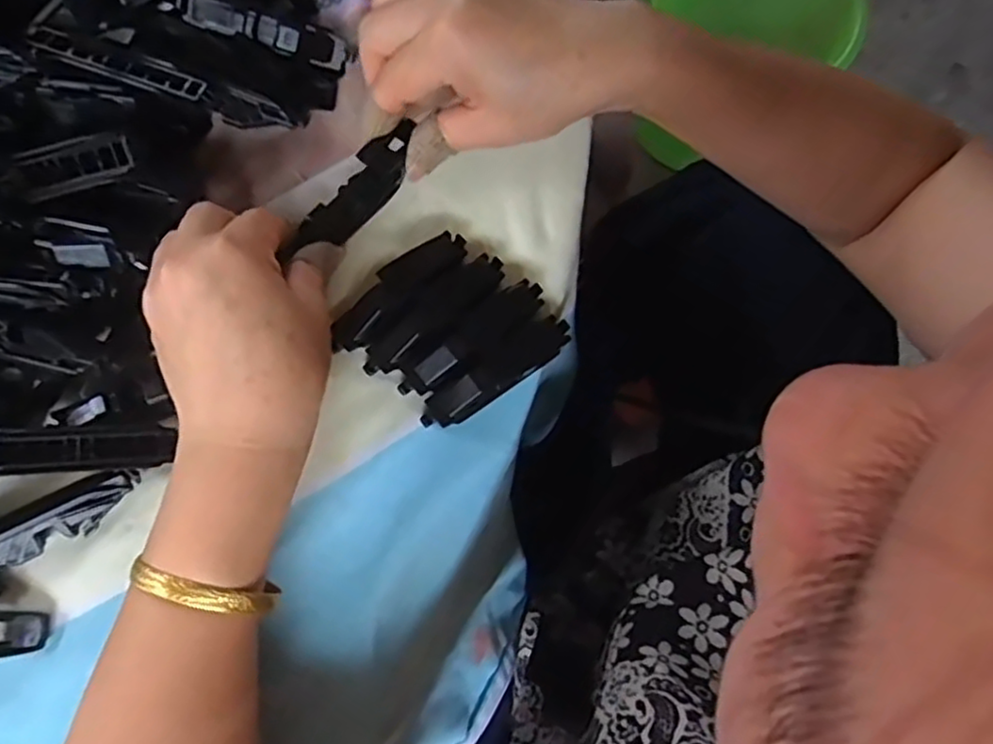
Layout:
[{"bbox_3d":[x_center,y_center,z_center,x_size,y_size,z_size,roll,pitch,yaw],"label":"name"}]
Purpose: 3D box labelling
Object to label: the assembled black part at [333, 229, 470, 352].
[{"bbox_3d":[-0.046,-0.039,0.320,0.078,0.017,0.022,-43,84,-12],"label":"assembled black part"}]

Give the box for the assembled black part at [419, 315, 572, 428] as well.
[{"bbox_3d":[0.001,-0.001,0.314,0.080,0.013,0.018,-35,82,-11],"label":"assembled black part"}]

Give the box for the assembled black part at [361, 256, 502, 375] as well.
[{"bbox_3d":[-0.028,-0.027,0.318,0.024,0.016,0.079,44,78,6],"label":"assembled black part"}]

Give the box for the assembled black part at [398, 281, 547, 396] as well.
[{"bbox_3d":[-0.010,-0.017,0.316,0.080,0.016,0.019,-42,83,-12],"label":"assembled black part"}]

